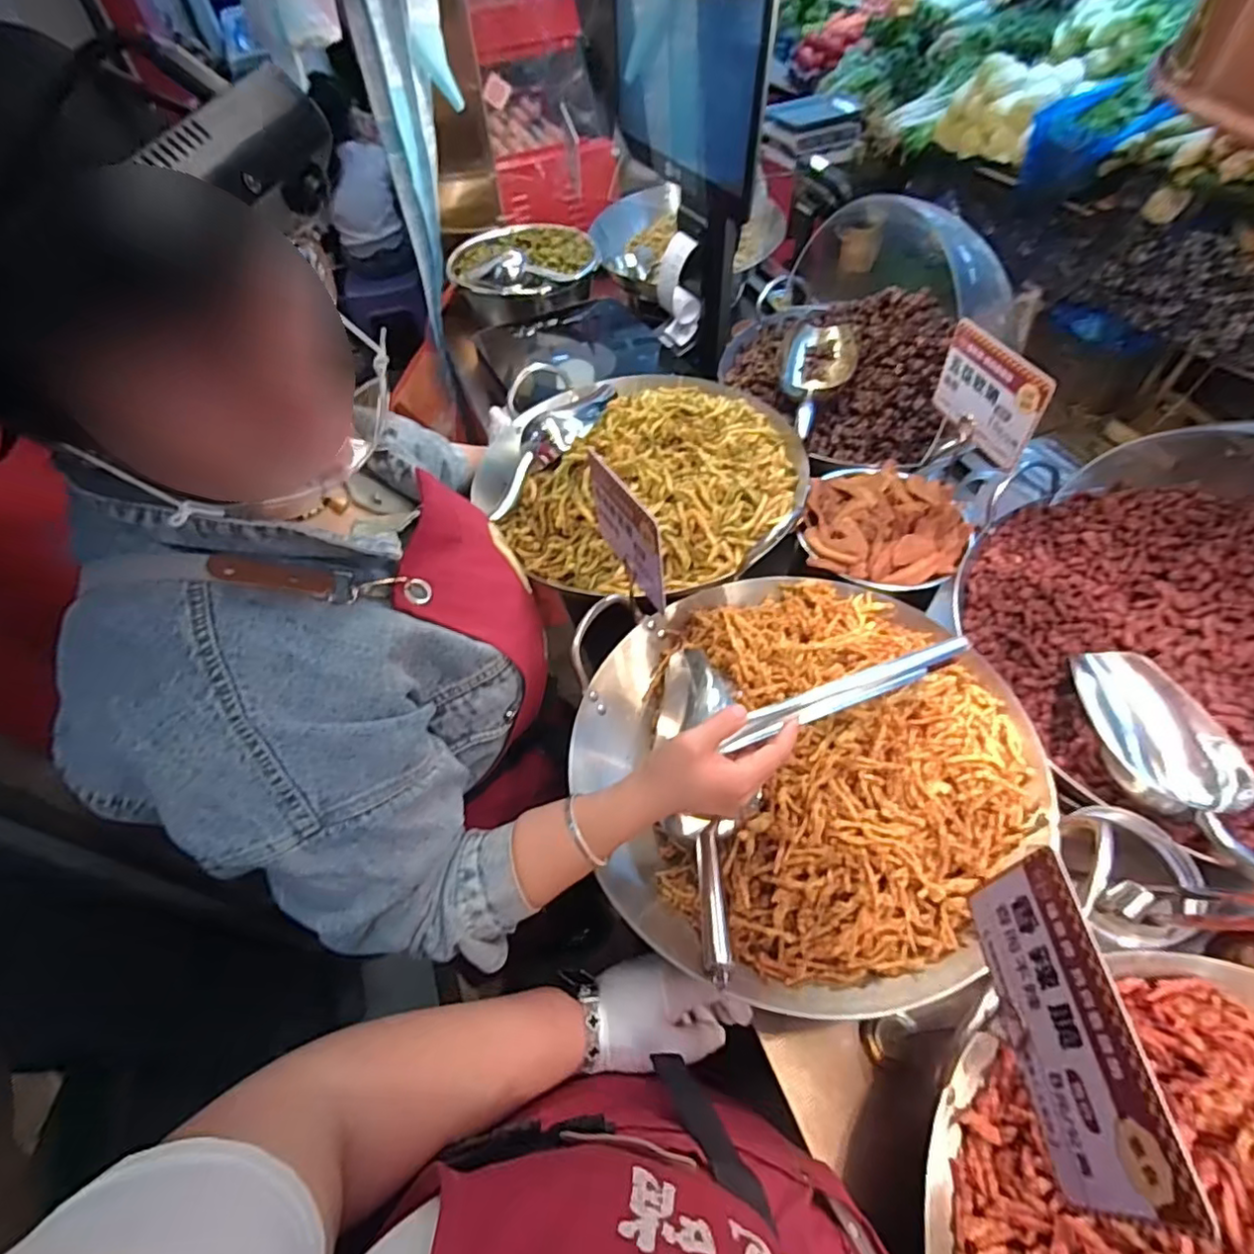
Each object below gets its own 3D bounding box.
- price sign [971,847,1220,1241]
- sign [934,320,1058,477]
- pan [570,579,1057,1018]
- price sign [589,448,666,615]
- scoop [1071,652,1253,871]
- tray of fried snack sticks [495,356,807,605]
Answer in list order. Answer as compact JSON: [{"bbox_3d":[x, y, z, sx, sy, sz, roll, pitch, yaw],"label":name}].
[{"bbox_3d":[0.224,0.203,0.312,0.004,0.093,0.146,4,48,-2],"label":"price sign"},{"bbox_3d":[0.379,-0.242,0.638,0.008,0.116,0.142,-17,51,-7],"label":"sign"},{"bbox_3d":[0.147,0.121,0.543,0.387,0.102,0.371,-2,53,3],"label":"pan"},{"bbox_3d":[0.000,-0.083,0.527,0.005,0.096,0.127,-24,57,-18],"label":"price sign"},{"bbox_3d":[0.472,0.112,0.507,0.101,0.056,0.243,-14,54,-6],"label":"scoop"},{"bbox_3d":[0.037,-0.185,0.732,0.338,0.109,0.335,14,56,15],"label":"tray of fried snack sticks"}]

